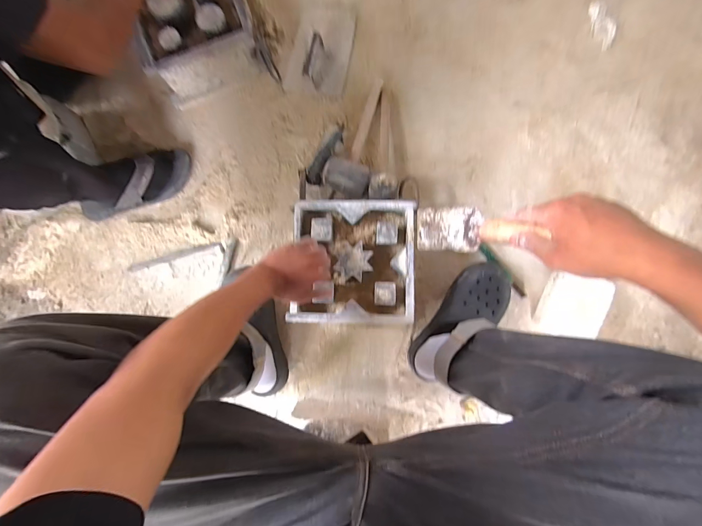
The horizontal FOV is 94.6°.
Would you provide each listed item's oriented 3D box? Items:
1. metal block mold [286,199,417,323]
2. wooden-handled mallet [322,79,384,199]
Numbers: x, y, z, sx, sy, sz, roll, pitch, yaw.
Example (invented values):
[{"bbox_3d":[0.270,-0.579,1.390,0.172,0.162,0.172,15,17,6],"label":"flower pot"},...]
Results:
[{"bbox_3d":[0.006,-0.002,0.628,0.224,0.056,0.228,1,84,3],"label":"metal block mold"},{"bbox_3d":[0.010,-0.293,0.727,0.102,0.071,0.299,10,86,4],"label":"wooden-handled mallet"}]

